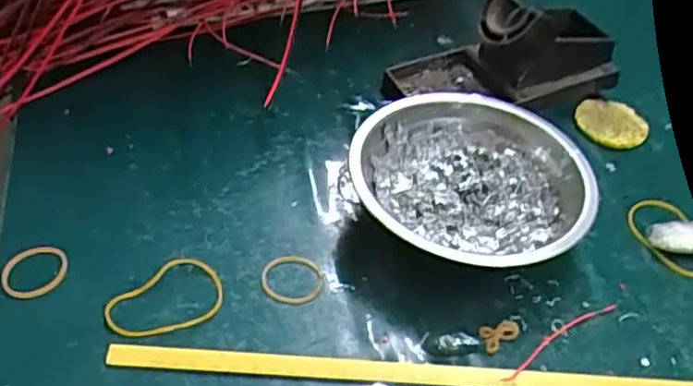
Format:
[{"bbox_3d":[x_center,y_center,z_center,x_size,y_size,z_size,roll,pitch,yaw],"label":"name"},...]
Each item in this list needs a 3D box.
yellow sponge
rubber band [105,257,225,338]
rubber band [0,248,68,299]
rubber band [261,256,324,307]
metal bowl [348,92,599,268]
[{"bbox_3d":[0.178,-0.047,0.449,0.047,0.005,0.044,12,46,5],"label":"yellow sponge"},{"bbox_3d":[-0.087,0.050,0.322,0.055,0.004,0.038,-15,49,-20],"label":"rubber band"},{"bbox_3d":[-0.153,0.038,0.327,0.031,0.004,0.027,-14,49,-19],"label":"rubber band"},{"bbox_3d":[-0.027,0.043,0.338,0.032,0.004,0.030,3,45,-3],"label":"rubber band"},{"bbox_3d":[0.066,0.000,0.367,0.120,0.039,0.123,3,45,-3],"label":"metal bowl"}]

